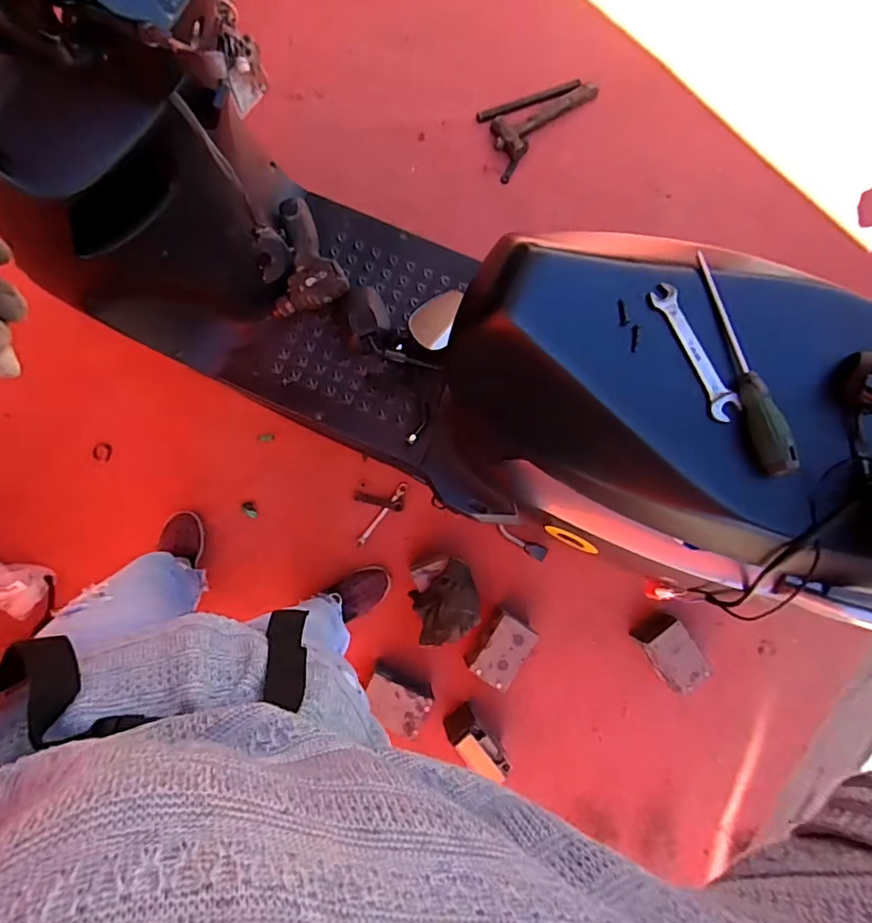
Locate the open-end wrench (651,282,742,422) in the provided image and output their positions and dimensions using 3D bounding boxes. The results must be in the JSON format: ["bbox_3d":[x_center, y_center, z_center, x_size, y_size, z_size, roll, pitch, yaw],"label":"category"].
[{"bbox_3d":[0.277,-0.118,0.567,0.028,0.008,0.157,-25,81,-5],"label":"open-end wrench"}]

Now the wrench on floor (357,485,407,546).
[{"bbox_3d":[-0.130,0.130,1.279,0.023,0.010,0.183,36,82,0],"label":"wrench on floor"}]

